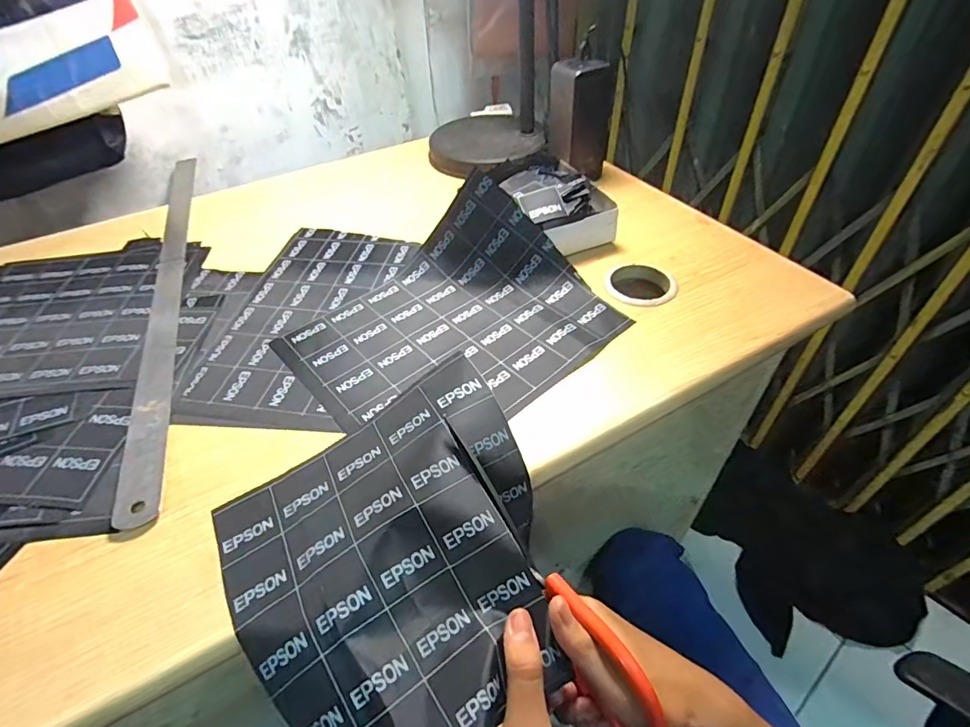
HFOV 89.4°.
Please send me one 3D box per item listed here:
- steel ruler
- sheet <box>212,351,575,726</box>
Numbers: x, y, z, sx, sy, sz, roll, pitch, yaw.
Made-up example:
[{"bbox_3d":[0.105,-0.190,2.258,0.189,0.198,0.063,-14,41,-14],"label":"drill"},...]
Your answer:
[{"bbox_3d":[-0.325,-0.088,0.505,0.030,0.005,0.577,-14,47,-16],"label":"steel ruler"},{"bbox_3d":[-0.046,0.109,0.281,0.185,0.061,0.190,-24,48,-21],"label":"sheet"}]

